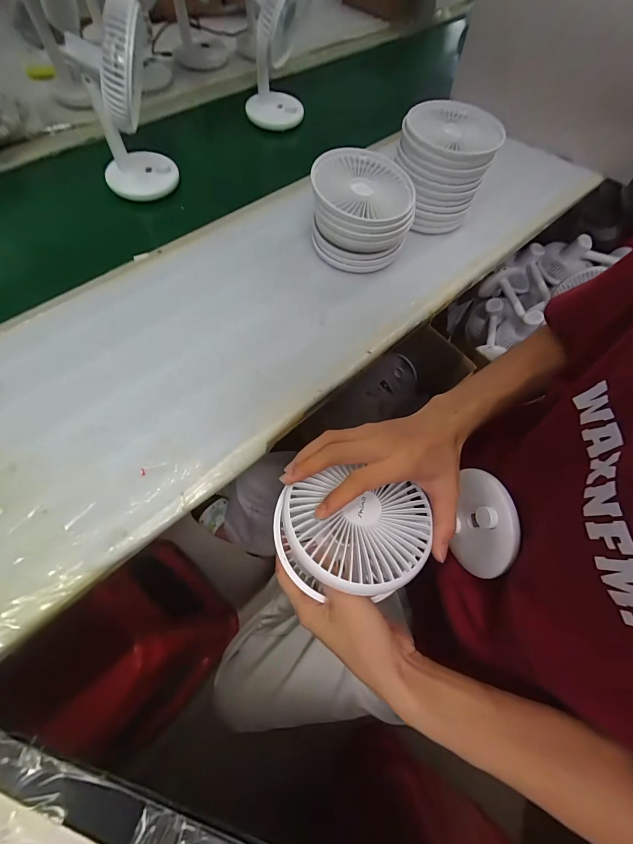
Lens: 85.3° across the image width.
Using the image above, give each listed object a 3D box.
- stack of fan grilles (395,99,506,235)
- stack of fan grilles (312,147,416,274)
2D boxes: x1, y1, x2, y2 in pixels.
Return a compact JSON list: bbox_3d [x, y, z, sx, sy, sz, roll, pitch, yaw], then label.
[{"bbox_3d":[0.178,-0.370,0.516,0.122,0.133,0.130,3,64,0],"label":"stack of fan grilles"},{"bbox_3d":[0.058,-0.275,0.473,0.123,0.114,0.127,3,64,0],"label":"stack of fan grilles"}]

